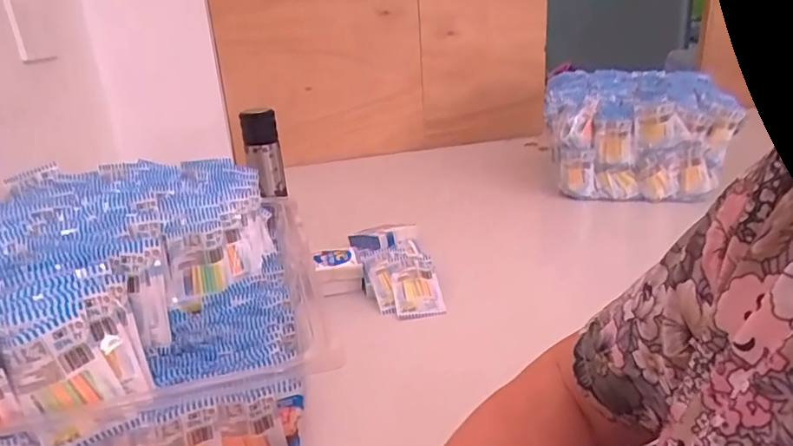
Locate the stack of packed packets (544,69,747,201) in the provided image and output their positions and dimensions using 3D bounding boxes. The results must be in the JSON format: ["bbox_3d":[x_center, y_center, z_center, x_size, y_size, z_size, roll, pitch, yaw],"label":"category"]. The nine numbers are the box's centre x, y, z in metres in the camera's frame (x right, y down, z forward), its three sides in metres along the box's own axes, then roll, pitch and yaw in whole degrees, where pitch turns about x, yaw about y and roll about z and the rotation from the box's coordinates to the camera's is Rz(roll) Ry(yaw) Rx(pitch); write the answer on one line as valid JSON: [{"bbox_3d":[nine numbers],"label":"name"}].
[{"bbox_3d":[0.471,-0.188,1.149,0.317,0.198,0.348,1,21,13],"label":"stack of packed packets"}]

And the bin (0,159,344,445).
[{"bbox_3d":[-0.256,0.079,0.572,0.301,0.194,0.440,-9,21,-12],"label":"bin"}]

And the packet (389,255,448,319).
[{"bbox_3d":[0.026,0.084,0.757,0.064,0.009,0.104,-4,44,-11],"label":"packet"}]

